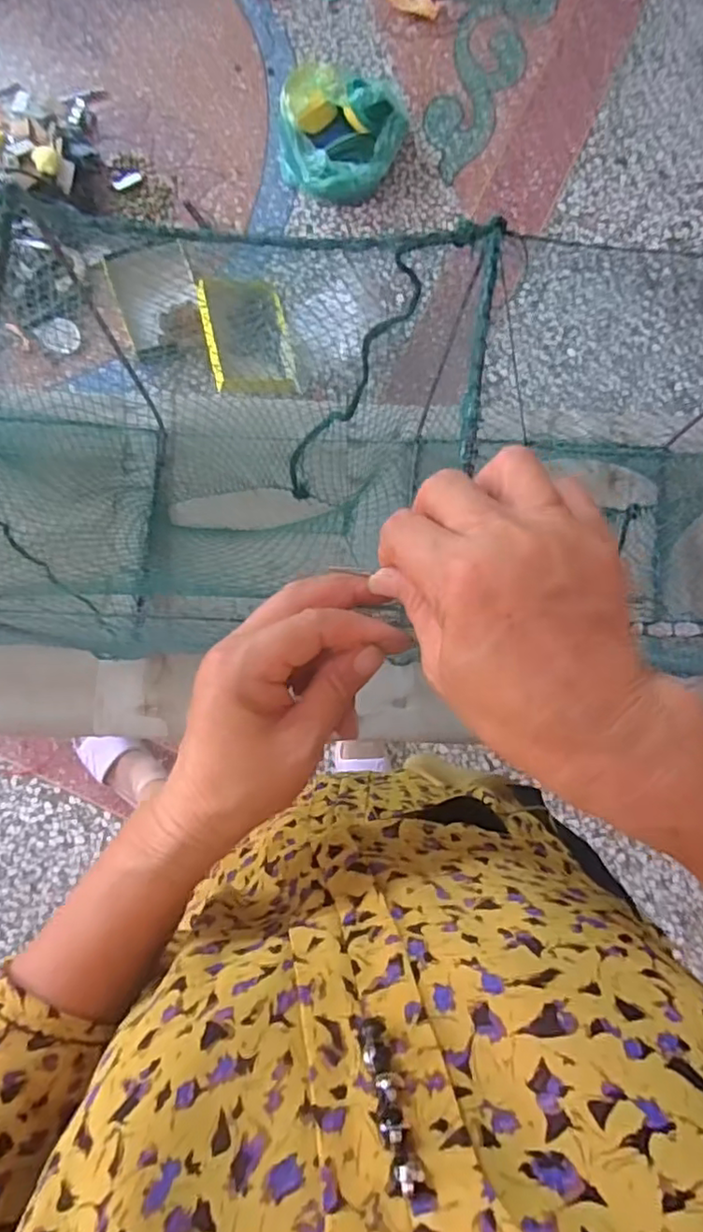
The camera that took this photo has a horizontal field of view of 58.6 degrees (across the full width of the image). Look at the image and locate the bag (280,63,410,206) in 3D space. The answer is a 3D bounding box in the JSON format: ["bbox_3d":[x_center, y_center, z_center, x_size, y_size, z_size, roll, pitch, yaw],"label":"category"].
[{"bbox_3d":[-0.017,-1.001,1.302,0.262,0.094,0.256,2,86,-2],"label":"bag"}]

